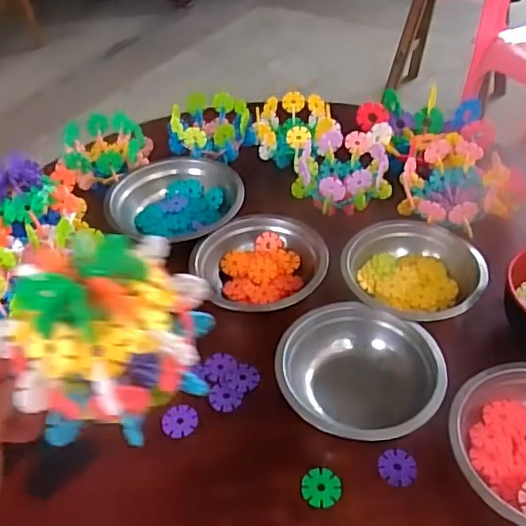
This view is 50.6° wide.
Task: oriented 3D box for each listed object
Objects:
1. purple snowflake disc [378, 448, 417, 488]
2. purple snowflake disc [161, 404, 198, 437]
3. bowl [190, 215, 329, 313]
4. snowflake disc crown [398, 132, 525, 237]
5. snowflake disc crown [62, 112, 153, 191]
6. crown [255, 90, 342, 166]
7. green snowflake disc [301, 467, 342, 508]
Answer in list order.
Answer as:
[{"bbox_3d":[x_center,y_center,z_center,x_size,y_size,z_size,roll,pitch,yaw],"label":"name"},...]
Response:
[{"bbox_3d":[0.113,0.172,0.471,0.030,0.005,0.033,-2,44,2],"label":"purple snowflake disc"},{"bbox_3d":[-0.076,0.145,0.511,0.032,0.004,0.030,-2,44,2],"label":"purple snowflake disc"},{"bbox_3d":[-0.002,0.003,0.615,0.144,0.051,0.117,15,47,18],"label":"bowl"},{"bbox_3d":[0.238,-0.103,0.668,0.146,0.069,0.159,-2,44,2],"label":"snowflake disc crown"},{"bbox_3d":[-0.207,-0.152,0.741,0.112,0.049,0.113,-2,44,2],"label":"snowflake disc crown"},{"bbox_3d":[0.048,-0.179,0.774,0.113,0.064,0.115,-2,44,2],"label":"crown"},{"bbox_3d":[0.049,0.185,0.460,0.031,0.004,0.032,-2,44,2],"label":"green snowflake disc"}]

